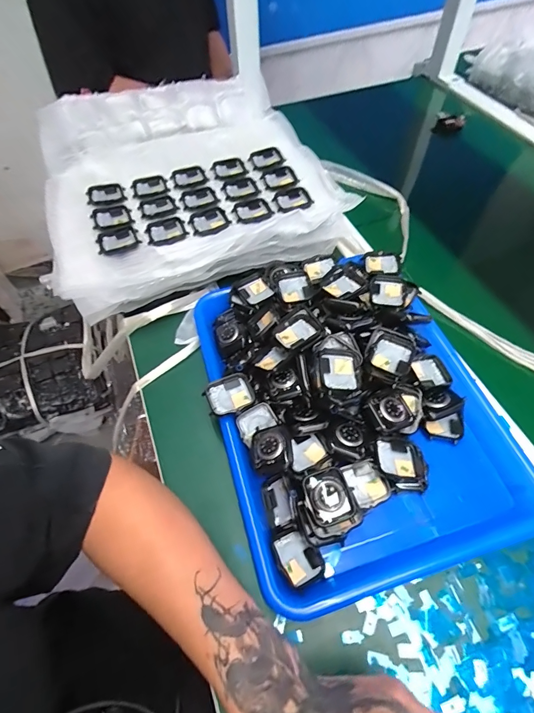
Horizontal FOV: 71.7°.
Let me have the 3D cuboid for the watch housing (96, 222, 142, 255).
[{"bbox_3d":[-0.177,-0.138,0.438,0.045,0.005,0.045,-28,60,-14],"label":"watch housing"}]

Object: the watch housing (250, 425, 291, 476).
[{"bbox_3d":[0.003,0.084,0.334,0.035,0.016,0.043,-8,57,-2],"label":"watch housing"}]

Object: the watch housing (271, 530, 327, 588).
[{"bbox_3d":[0.026,0.165,0.304,0.039,0.008,0.040,-6,54,-27],"label":"watch housing"}]

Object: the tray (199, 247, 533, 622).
[{"bbox_3d":[0.074,0.034,0.365,0.251,0.061,0.323,-17,58,-7],"label":"tray"}]

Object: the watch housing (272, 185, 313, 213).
[{"bbox_3d":[0.034,-0.205,0.486,0.046,0.009,0.046,-20,58,-9],"label":"watch housing"}]

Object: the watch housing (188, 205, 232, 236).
[{"bbox_3d":[-0.073,-0.169,0.460,0.045,0.007,0.048,-21,58,-10],"label":"watch housing"}]

